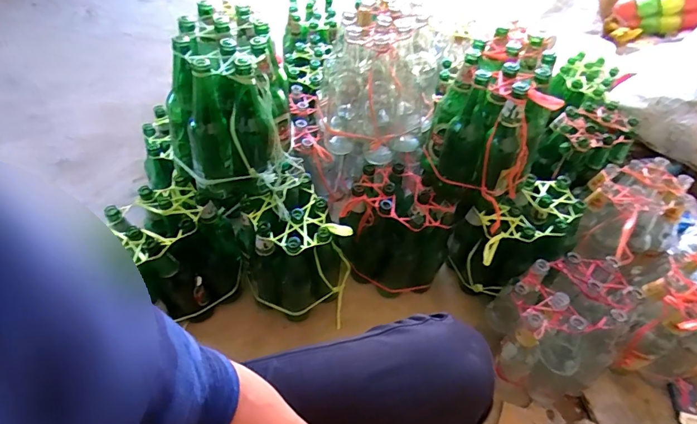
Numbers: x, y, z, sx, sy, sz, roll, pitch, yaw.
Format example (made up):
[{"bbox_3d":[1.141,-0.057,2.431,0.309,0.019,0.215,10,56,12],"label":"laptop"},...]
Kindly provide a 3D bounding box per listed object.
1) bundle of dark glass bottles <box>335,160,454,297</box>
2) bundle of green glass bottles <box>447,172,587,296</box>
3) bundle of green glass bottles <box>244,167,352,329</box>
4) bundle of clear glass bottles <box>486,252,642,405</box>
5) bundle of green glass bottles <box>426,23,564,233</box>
[{"bbox_3d":[0.111,0.044,0.948,0.220,0.235,0.170,19,54,9],"label":"bundle of dark glass bottles"},{"bbox_3d":[0.358,0.070,0.952,0.243,0.252,0.151,-11,55,-13],"label":"bundle of green glass bottles"},{"bbox_3d":[-0.109,0.081,0.876,0.210,0.274,0.189,32,57,18],"label":"bundle of green glass bottles"},{"bbox_3d":[0.418,0.229,0.829,0.245,0.233,0.208,-20,57,-19],"label":"bundle of clear glass bottles"},{"bbox_3d":[0.280,-0.165,0.838,0.201,0.277,0.226,28,56,15],"label":"bundle of green glass bottles"}]

